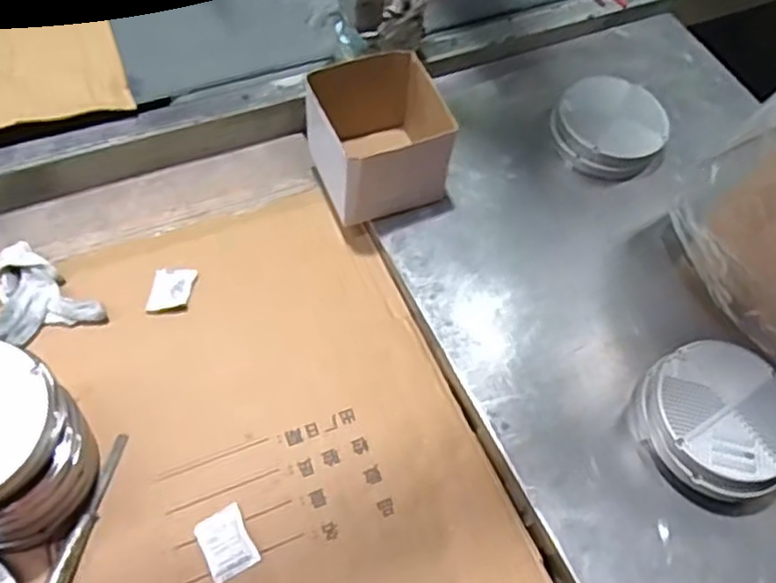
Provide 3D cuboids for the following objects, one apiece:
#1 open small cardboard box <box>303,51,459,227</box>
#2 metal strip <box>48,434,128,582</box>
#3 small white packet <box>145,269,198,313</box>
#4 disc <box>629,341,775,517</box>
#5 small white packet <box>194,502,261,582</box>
[{"bbox_3d":[-0.005,-0.165,0.789,0.131,0.126,0.136,-17,65,-17],"label":"open small cardboard box"},{"bbox_3d":[-0.274,0.213,0.622,0.018,0.005,0.177,14,58,0],"label":"metal strip"},{"bbox_3d":[-0.236,-0.002,0.757,0.044,0.008,0.057,6,58,-5],"label":"small white packet"},{"bbox_3d":[0.326,0.128,0.677,0.136,0.059,0.151,-21,61,-17],"label":"disc"},{"bbox_3d":[-0.147,0.227,0.630,0.043,0.007,0.058,-23,65,-20],"label":"small white packet"}]

